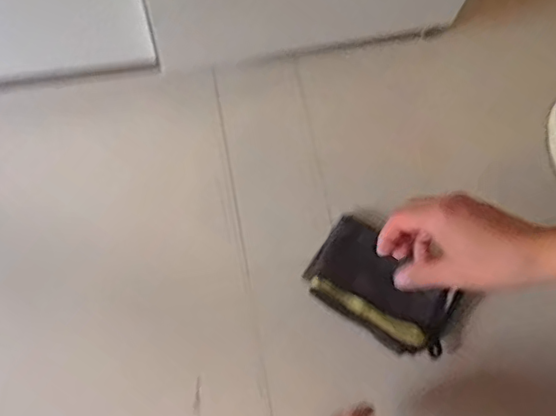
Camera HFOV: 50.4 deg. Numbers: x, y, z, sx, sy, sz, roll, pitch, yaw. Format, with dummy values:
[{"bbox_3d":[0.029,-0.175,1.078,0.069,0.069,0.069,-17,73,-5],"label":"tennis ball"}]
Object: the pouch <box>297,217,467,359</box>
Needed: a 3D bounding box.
[{"bbox_3d":[0.109,0.087,0.622,0.151,0.037,0.091,33,73,7],"label":"pouch"}]

